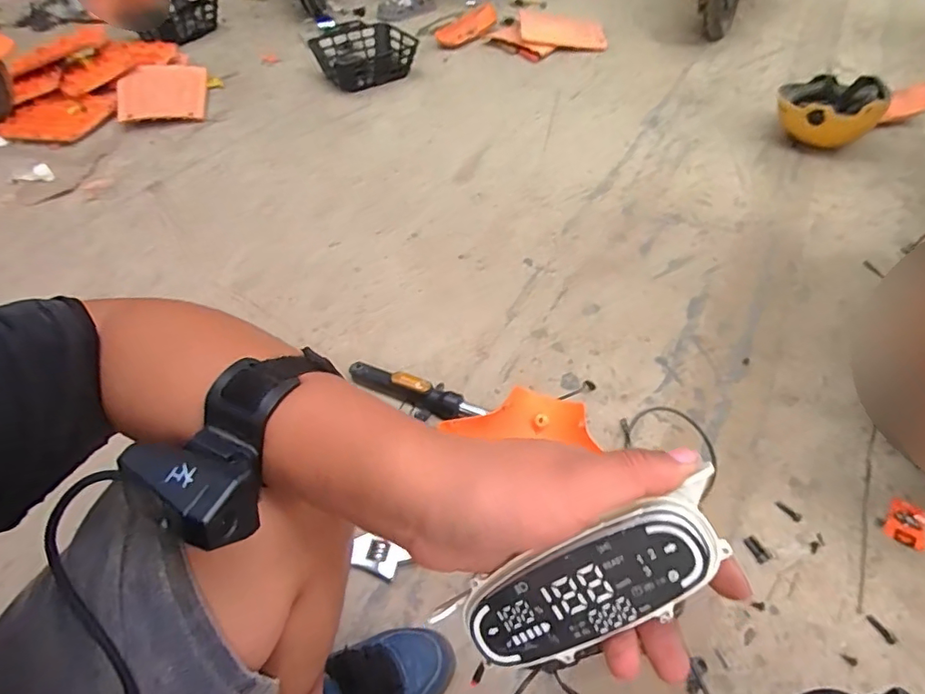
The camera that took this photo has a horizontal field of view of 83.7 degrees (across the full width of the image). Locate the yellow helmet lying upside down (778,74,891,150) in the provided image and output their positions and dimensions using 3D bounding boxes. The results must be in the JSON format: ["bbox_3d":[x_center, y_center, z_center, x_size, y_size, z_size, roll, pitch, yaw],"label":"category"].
[{"bbox_3d":[1.025,-0.661,1.460,0.260,0.151,0.201,30,56,24],"label":"yellow helmet lying upside down"}]

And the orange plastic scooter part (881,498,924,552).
[{"bbox_3d":[0.681,0.270,0.787,0.054,0.012,0.071,33,57,26],"label":"orange plastic scooter part"}]

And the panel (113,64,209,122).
[{"bbox_3d":[-0.915,-0.780,1.575,0.244,0.035,0.252,-3,64,-7],"label":"panel"}]

